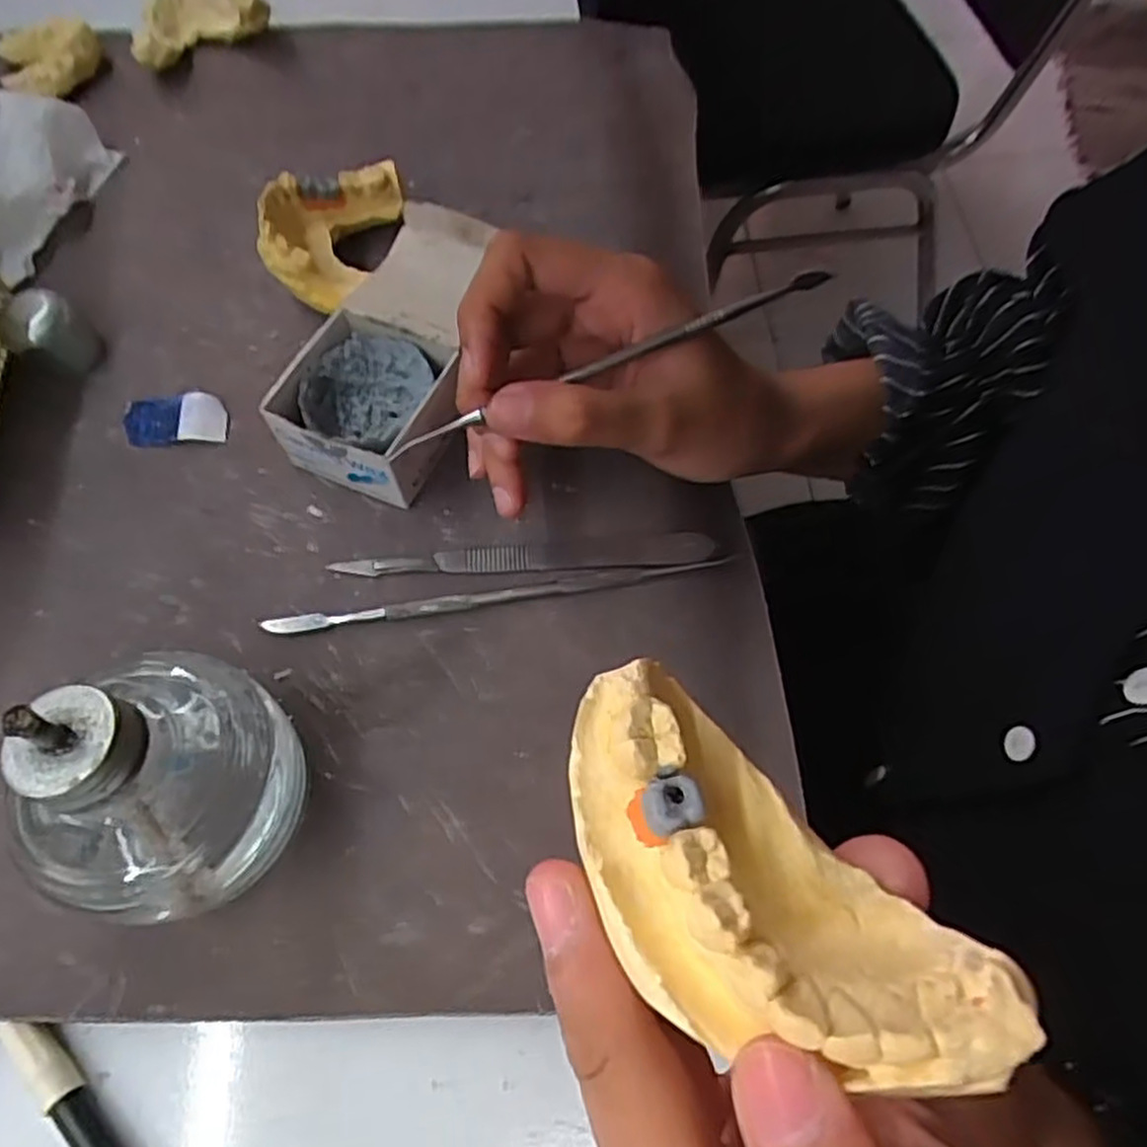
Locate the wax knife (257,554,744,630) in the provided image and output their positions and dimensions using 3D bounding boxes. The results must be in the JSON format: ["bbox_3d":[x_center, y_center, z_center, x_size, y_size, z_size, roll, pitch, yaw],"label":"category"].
[{"bbox_3d":[-0.027,0.007,0.282,0.166,0.005,0.006,-8,64,-5],"label":"wax knife"}]

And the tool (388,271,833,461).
[{"bbox_3d":[0.012,-0.068,0.251,0.153,0.005,0.004,-23,65,-2],"label":"tool"}]

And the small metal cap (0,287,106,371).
[{"bbox_3d":[-0.220,-0.100,0.325,0.027,0.029,0.022,7,63,2],"label":"small metal cap"}]

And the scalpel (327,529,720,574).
[{"bbox_3d":[-0.017,-0.006,0.289,0.137,0.004,0.014,-3,63,-3],"label":"scalpel"}]

